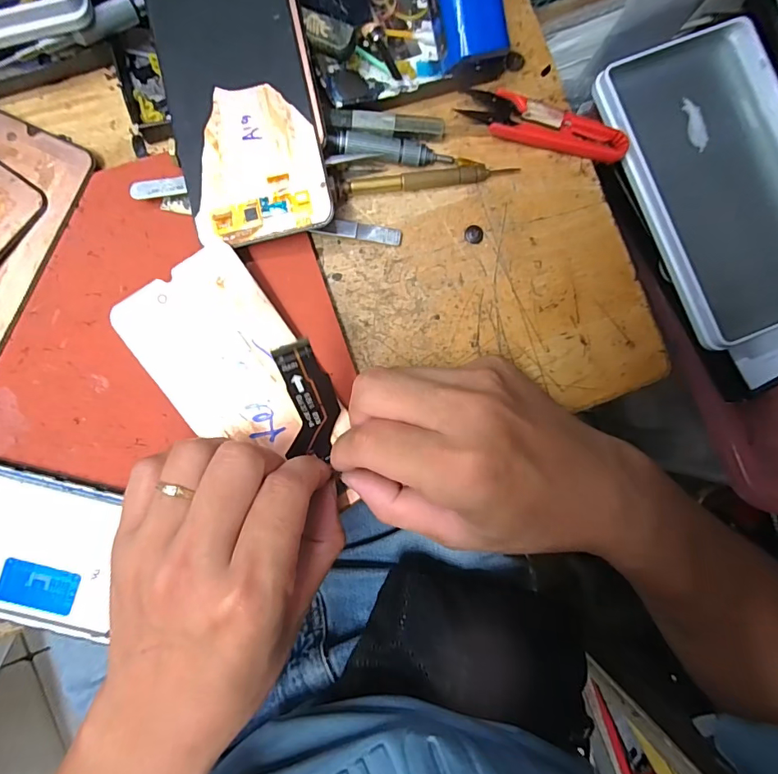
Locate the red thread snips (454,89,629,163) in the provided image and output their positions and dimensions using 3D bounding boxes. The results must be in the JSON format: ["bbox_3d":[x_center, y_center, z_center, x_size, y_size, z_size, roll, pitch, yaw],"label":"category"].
[{"bbox_3d":[0.090,-0.147,0.262,0.093,0.012,0.020,14,87,-4],"label":"red thread snips"}]

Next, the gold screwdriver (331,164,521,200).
[{"bbox_3d":[0.021,-0.116,0.257,0.105,0.009,0.011,-9,89,-5],"label":"gold screwdriver"}]

